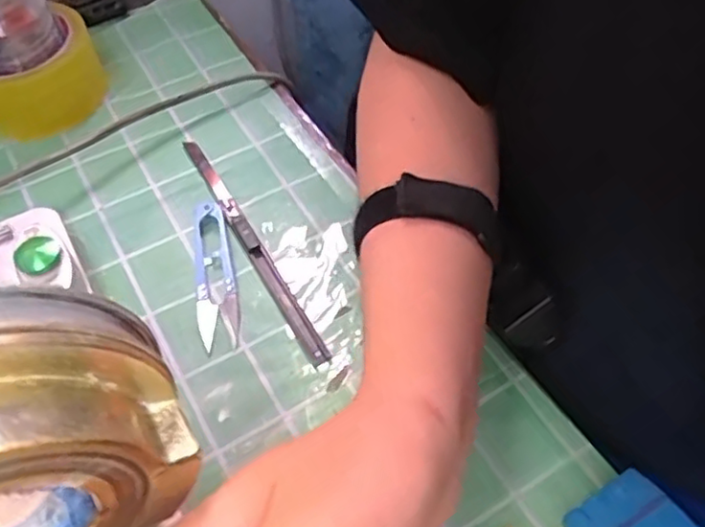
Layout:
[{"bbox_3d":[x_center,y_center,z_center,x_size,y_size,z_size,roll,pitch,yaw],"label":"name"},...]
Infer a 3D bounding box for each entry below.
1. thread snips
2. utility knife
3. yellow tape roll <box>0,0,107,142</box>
[{"bbox_3d":[-0.084,0.004,0.393,0.024,0.009,0.102,-12,56,-7],"label":"thread snips"},{"bbox_3d":[-0.064,-0.013,0.408,0.012,0.010,0.191,-26,58,-16],"label":"utility knife"},{"bbox_3d":[-0.228,-0.131,0.467,0.096,0.051,0.096,-1,55,1],"label":"yellow tape roll"}]

